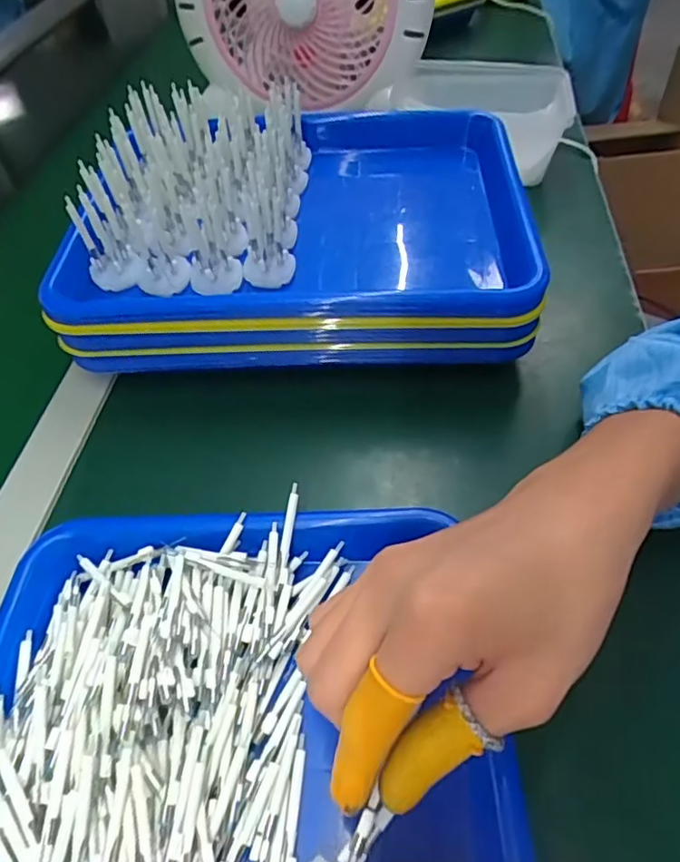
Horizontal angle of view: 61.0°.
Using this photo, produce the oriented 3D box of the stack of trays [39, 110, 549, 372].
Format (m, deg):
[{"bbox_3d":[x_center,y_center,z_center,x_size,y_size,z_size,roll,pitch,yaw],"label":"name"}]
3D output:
[{"bbox_3d":[-0.025,-0.151,0.437,0.320,0.065,0.230,-1,51,3],"label":"stack of trays"}]

